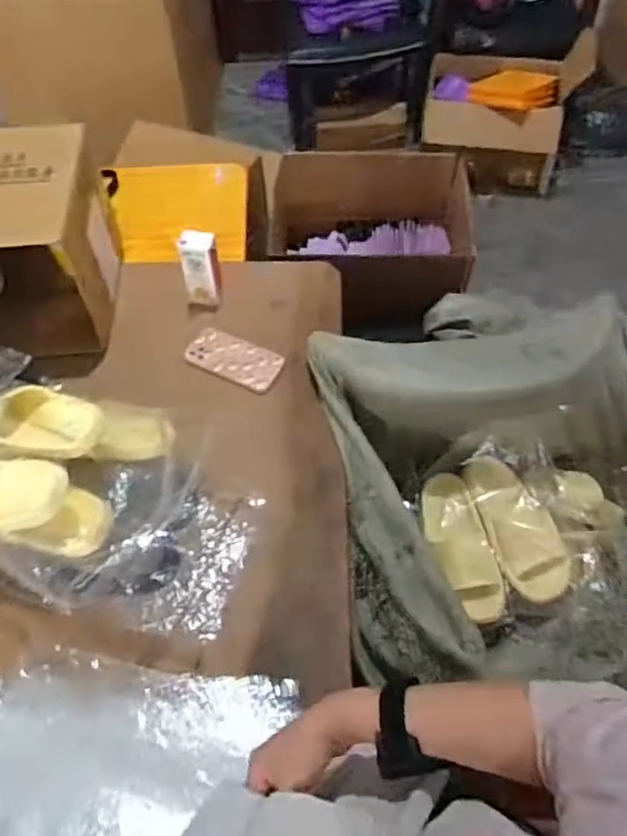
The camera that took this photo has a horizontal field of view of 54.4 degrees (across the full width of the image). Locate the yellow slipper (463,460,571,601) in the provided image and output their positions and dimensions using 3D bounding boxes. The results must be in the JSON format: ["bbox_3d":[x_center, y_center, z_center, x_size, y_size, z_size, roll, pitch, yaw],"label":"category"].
[{"bbox_3d":[0.325,0.162,0.962,0.116,0.075,0.247,-14,57,-7],"label":"yellow slipper"}]

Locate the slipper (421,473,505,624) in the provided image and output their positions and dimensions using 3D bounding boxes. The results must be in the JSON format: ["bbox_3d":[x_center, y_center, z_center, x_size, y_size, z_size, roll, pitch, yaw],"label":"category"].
[{"bbox_3d":[0.229,0.196,0.966,0.095,0.054,0.242,-12,57,-6],"label":"slipper"}]

